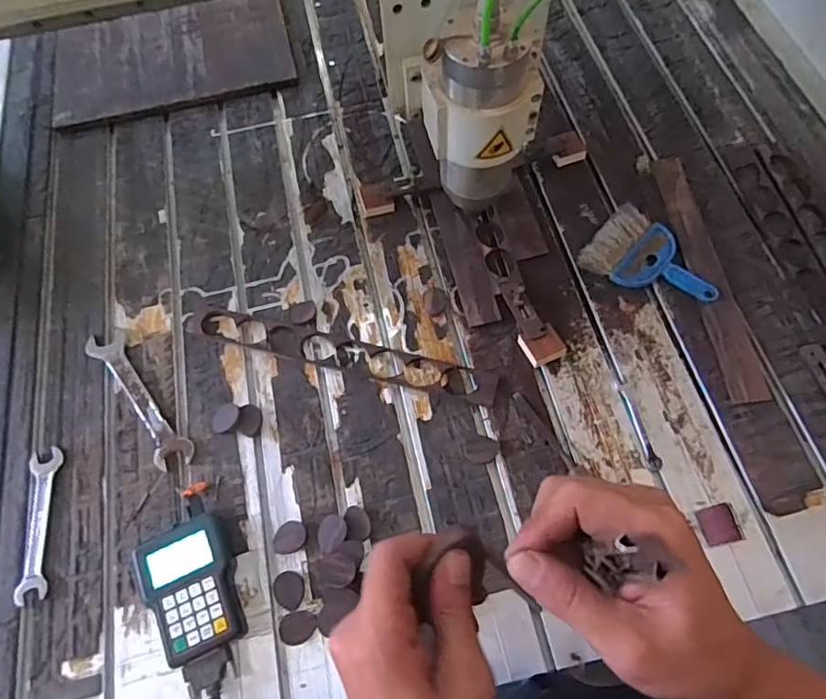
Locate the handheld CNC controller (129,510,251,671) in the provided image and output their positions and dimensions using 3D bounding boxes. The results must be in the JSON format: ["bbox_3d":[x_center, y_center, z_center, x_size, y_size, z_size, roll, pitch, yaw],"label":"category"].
[{"bbox_3d":[-0.262,0.284,0.656,0.107,0.037,0.148,-25,67,-8],"label":"handheld CNC controller"}]

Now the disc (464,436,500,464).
[{"bbox_3d":[0.090,0.131,0.717,0.045,0.004,0.034,1,66,4],"label":"disc"}]

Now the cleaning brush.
[{"bbox_3d":[0.359,-0.130,0.818,0.185,0.020,0.131,36,73,17],"label":"cleaning brush"}]

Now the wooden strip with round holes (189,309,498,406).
[{"bbox_3d":[-0.106,0.003,0.785,0.453,0.011,0.052,13,67,9],"label":"wooden strip with round holes"}]

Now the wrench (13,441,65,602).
[{"bbox_3d":[-0.481,0.220,0.707,0.039,0.007,0.190,-10,66,-1],"label":"wrench"}]

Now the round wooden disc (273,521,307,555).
[{"bbox_3d":[-0.152,0.235,0.687,0.037,0.009,0.040,-1,66,3],"label":"round wooden disc"}]

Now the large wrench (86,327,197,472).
[{"bbox_3d":[-0.389,0.065,0.778,0.051,0.010,0.254,-38,69,-13],"label":"large wrench"}]

